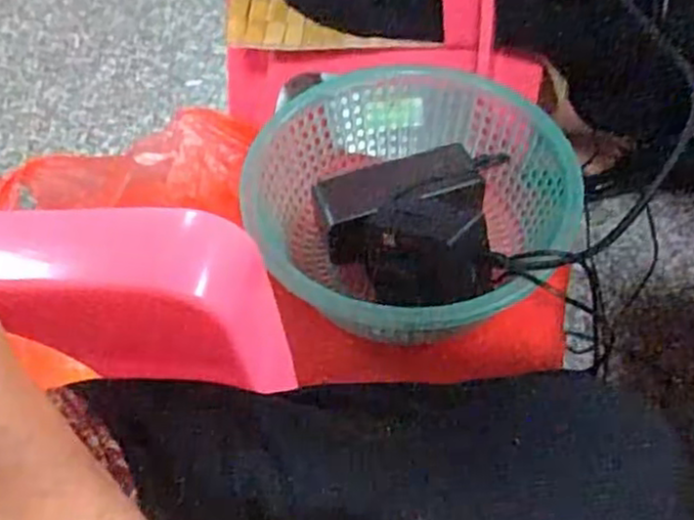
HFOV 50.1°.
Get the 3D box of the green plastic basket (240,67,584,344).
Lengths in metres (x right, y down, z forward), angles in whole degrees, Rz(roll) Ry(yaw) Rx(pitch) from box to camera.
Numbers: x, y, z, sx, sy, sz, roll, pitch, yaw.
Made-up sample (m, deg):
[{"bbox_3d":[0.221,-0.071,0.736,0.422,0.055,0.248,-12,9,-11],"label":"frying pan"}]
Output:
[{"bbox_3d":[0.047,-0.037,0.572,0.228,0.089,0.235,-1,54,2],"label":"green plastic basket"}]

